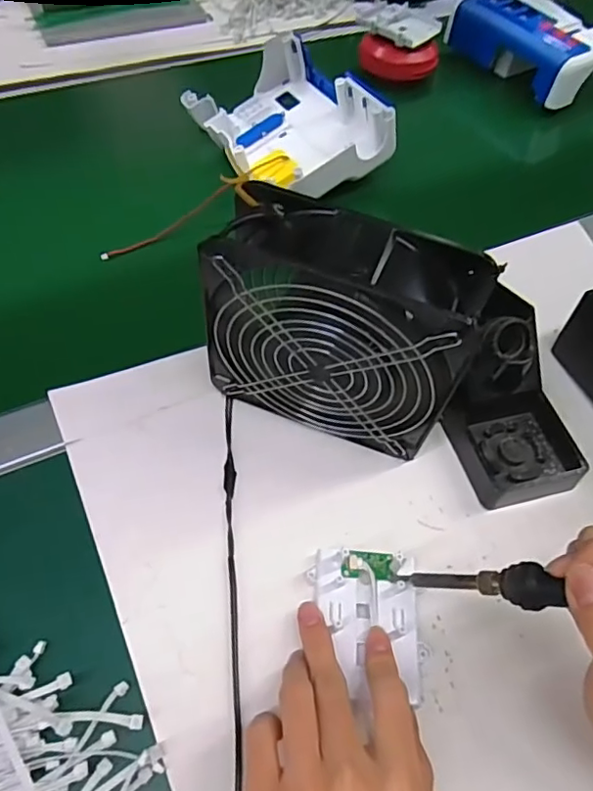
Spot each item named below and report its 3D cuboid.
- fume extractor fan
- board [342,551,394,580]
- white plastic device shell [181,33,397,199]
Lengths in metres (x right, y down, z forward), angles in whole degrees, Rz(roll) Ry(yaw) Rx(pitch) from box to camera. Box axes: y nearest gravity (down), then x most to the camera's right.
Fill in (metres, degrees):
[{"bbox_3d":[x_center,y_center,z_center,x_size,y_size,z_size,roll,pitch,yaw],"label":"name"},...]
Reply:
[{"bbox_3d":[0.022,-0.032,0.354,0.150,0.163,0.060,18,57,8],"label":"fume extractor fan"},{"bbox_3d":[0.043,0.101,0.340,0.030,0.004,0.016,6,58,-5],"label":"board"},{"bbox_3d":[-0.010,-0.269,0.548,0.138,0.062,0.183,-25,62,-19],"label":"white plastic device shell"}]

